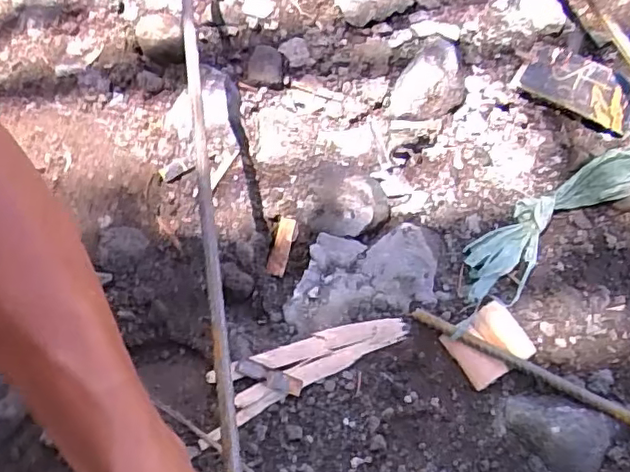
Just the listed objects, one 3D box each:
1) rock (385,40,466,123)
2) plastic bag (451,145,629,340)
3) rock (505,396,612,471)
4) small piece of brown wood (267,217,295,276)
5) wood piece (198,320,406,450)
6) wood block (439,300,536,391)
[{"bbox_3d":[0.118,-0.154,0.612,0.064,0.027,0.096,35,63,10],"label":"rock"},{"bbox_3d":[0.222,-0.015,0.561,0.280,0.021,0.060,-35,72,-23],"label":"plastic bag"},{"bbox_3d":[0.195,0.155,0.479,0.079,0.024,0.058,26,62,6],"label":"rock"},{"bbox_3d":[-0.031,0.010,0.552,0.017,0.005,0.054,13,79,4],"label":"small piece of brown wood"},{"bbox_3d":[-0.012,0.106,0.496,0.188,0.021,0.042,-24,69,-19],"label":"wood piece"},{"bbox_3d":[0.150,0.092,0.518,0.067,0.009,0.054,-27,70,-20],"label":"wood block"}]

